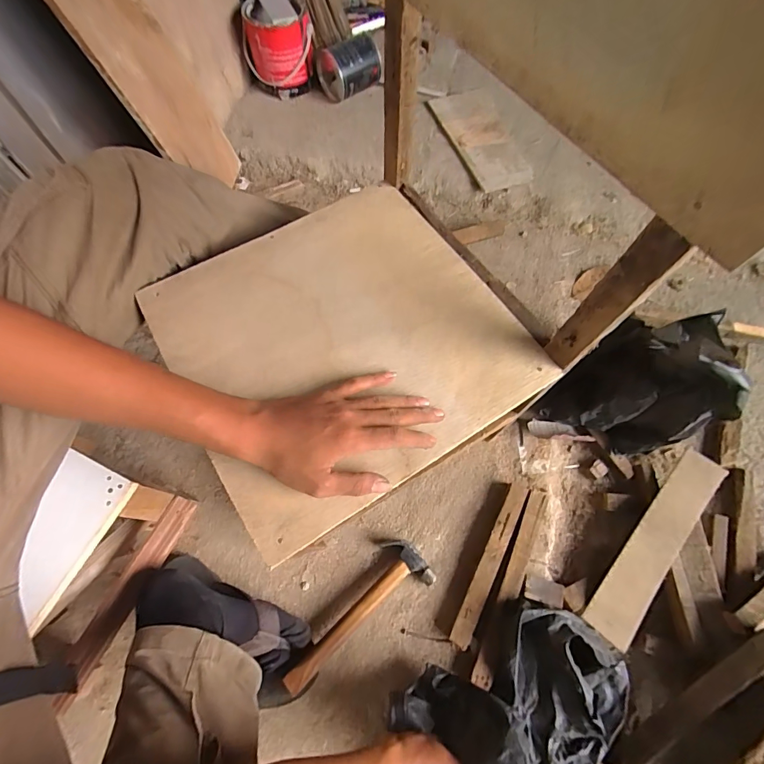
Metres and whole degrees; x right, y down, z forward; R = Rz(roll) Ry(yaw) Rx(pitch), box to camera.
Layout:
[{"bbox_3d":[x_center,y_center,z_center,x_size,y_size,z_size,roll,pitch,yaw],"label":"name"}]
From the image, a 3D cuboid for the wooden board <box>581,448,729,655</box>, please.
[{"bbox_3d":[0.425,0.245,0.604,0.064,0.010,0.329,37,75,22],"label":"wooden board"}]

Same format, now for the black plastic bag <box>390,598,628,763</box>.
[{"bbox_3d":[0.178,0.415,0.477,0.289,0.115,0.192,-28,69,-12],"label":"black plastic bag"}]

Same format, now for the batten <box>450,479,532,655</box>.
[{"bbox_3d":[0.172,0.276,0.610,0.031,0.030,0.257,27,68,11],"label":"batten"}]

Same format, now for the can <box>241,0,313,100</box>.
[{"bbox_3d":[-0.255,-0.824,0.976,0.169,0.152,0.151,-2,66,-2],"label":"can"}]

